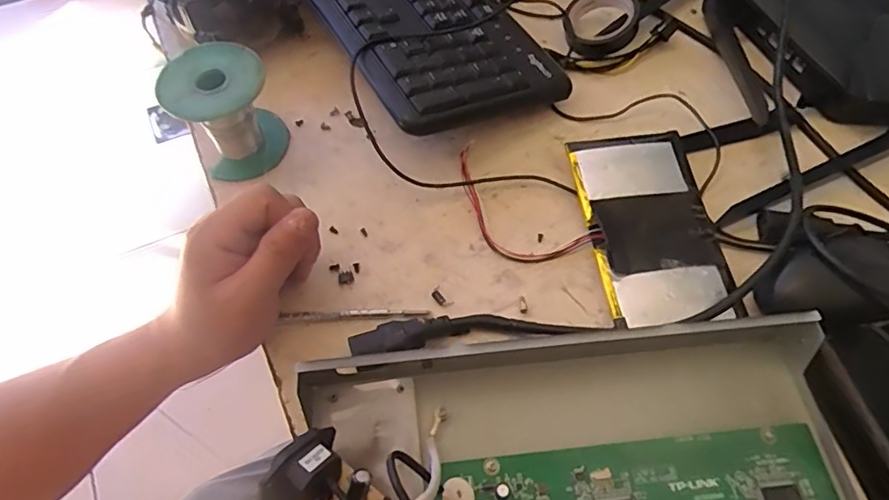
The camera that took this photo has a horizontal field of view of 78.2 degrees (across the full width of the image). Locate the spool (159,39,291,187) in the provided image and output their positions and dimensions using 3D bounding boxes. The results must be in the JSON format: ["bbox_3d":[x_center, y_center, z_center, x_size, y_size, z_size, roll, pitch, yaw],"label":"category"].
[{"bbox_3d":[-0.151,-0.096,0.387,0.066,0.073,0.061,0,61,0],"label":"spool"}]

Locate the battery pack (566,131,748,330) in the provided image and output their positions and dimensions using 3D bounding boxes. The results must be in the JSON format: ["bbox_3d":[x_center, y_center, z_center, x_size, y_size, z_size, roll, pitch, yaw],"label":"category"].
[{"bbox_3d":[0.138,-0.017,0.366,0.083,0.016,0.139,-7,61,-2],"label":"battery pack"}]

